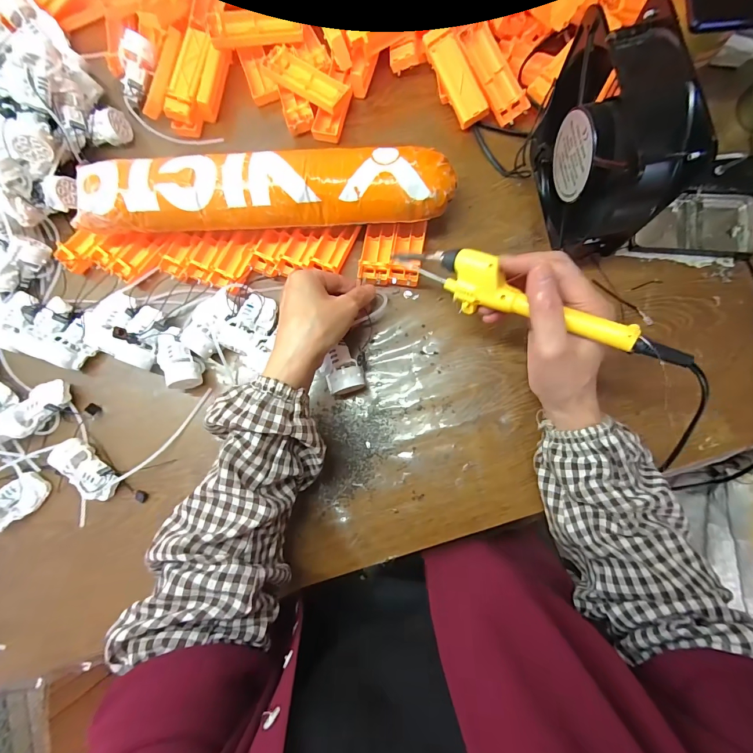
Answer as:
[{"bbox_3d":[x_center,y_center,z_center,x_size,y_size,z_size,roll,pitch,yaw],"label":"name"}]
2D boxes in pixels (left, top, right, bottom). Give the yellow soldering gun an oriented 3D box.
[{"bbox_3d":[0.113,-0.059,0.279,0.223,0.037,0.034,30,89,24],"label":"yellow soldering gun"}]

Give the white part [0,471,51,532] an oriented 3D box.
[{"bbox_3d":[-0.403,0.137,0.386,0.064,0.038,0.039,-35,80,0],"label":"white part"}]

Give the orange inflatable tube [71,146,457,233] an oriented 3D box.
[{"bbox_3d":[-0.121,-0.186,0.373,0.390,0.066,0.066,1,82,6],"label":"orange inflatable tube"}]

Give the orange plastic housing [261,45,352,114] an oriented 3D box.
[{"bbox_3d":[-0.080,-0.350,0.415,0.101,0.019,0.041,30,86,9],"label":"orange plastic housing"}]

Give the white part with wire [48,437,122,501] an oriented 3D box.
[{"bbox_3d":[-0.317,0.102,0.389,0.033,0.032,0.073,-37,99,2],"label":"white part with wire"}]

